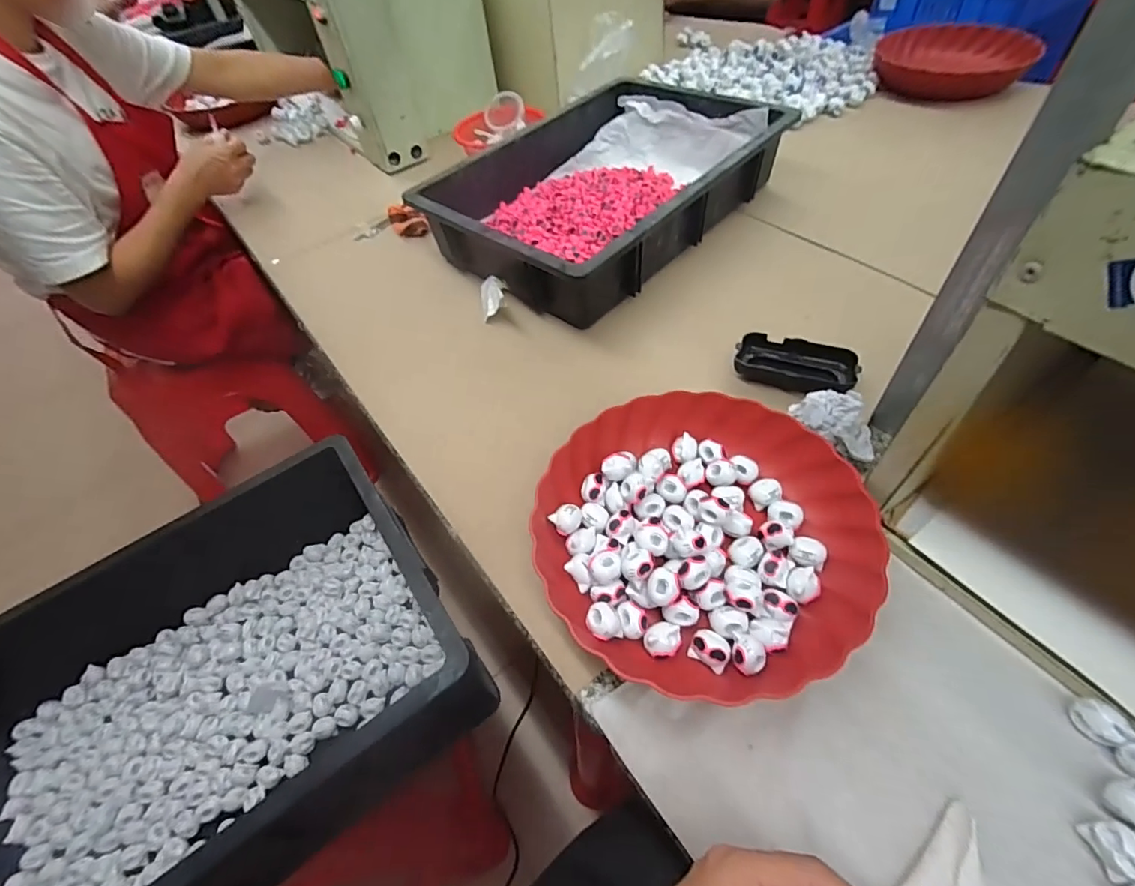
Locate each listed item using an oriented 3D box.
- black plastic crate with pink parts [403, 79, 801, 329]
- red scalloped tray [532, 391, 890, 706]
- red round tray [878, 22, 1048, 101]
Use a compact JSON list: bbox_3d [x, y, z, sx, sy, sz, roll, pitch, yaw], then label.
[{"bbox_3d":[0.049,-0.341,0.675,0.306,0.100,0.452,33,60,29],"label":"black plastic crate with pink parts"},{"bbox_3d":[0.098,0.067,0.389,0.240,0.059,0.224,19,54,21],"label":"red scalloped tray"},{"bbox_3d":[0.663,-0.668,0.879,0.235,0.053,0.276,25,56,24],"label":"red round tray"}]

